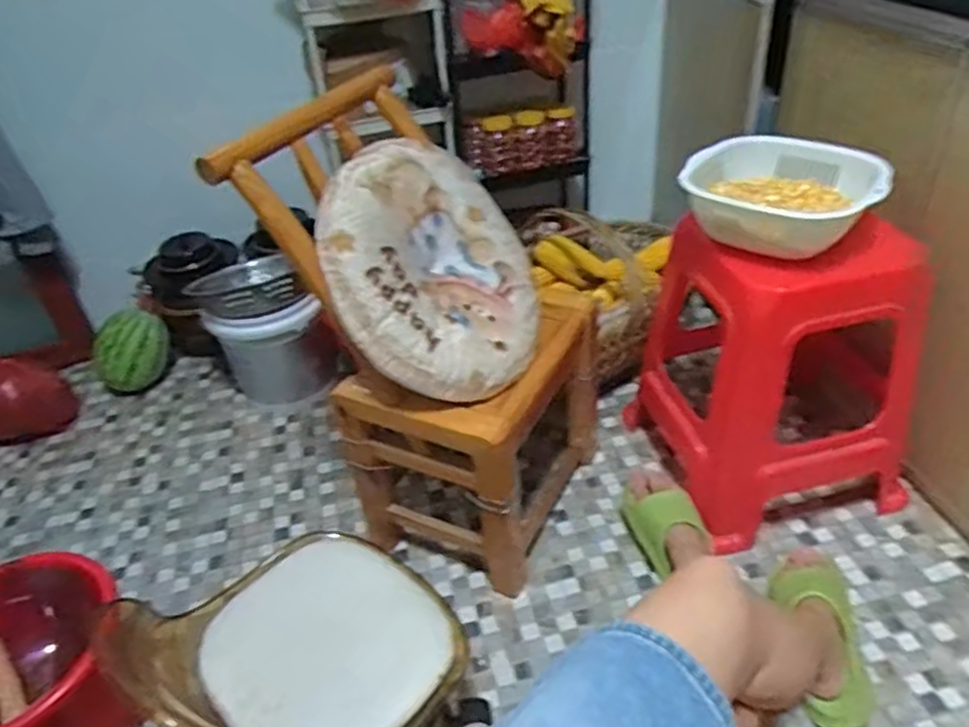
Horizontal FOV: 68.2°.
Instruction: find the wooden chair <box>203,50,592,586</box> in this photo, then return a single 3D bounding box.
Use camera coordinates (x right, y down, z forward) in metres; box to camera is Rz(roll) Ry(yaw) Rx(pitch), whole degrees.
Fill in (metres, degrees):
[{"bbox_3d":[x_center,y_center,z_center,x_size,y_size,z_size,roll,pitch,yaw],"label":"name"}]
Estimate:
[{"bbox_3d":[-0.075,-0.029,1.155,0.381,0.721,0.377,12,41,23],"label":"wooden chair"}]

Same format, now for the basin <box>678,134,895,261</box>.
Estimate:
[{"bbox_3d":[0.443,-0.251,1.068,0.261,0.079,0.233,6,39,16],"label":"basin"}]

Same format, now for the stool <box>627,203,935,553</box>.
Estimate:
[{"bbox_3d":[0.505,-0.008,1.222,0.373,0.489,0.373,-10,37,-3],"label":"stool"}]

